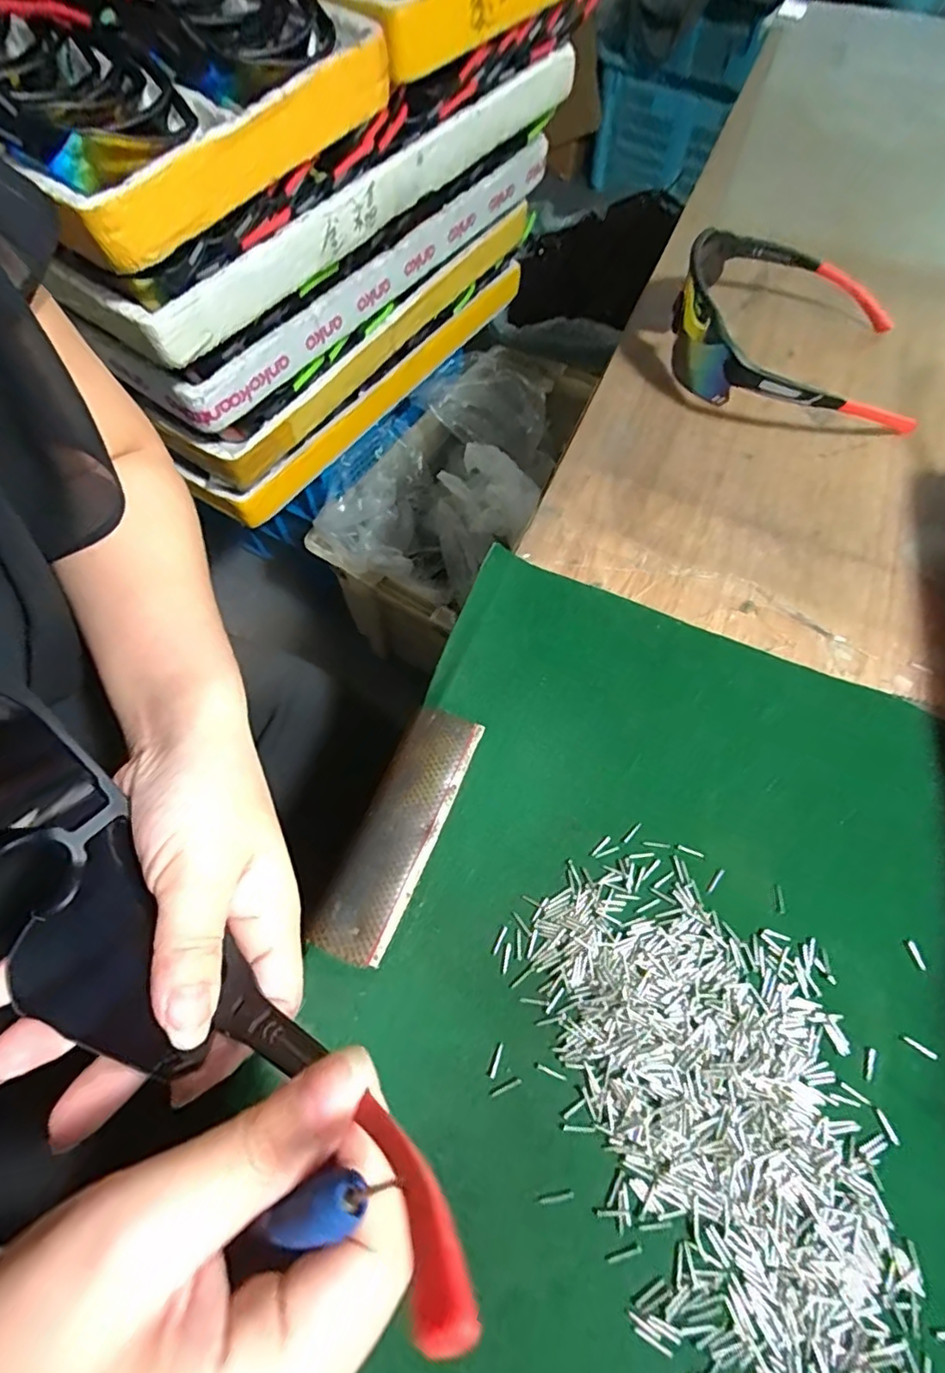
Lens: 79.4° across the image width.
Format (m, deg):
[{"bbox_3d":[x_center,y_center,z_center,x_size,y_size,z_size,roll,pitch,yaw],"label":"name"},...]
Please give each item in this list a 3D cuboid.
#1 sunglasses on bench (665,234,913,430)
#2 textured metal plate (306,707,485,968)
[{"bbox_3d":[0.218,-0.252,0.386,0.160,0.065,0.164,0,64,-1],"label":"sunglasses on bench"},{"bbox_3d":[-0.034,0.064,0.264,0.036,0.009,0.117,21,65,9],"label":"textured metal plate"}]

